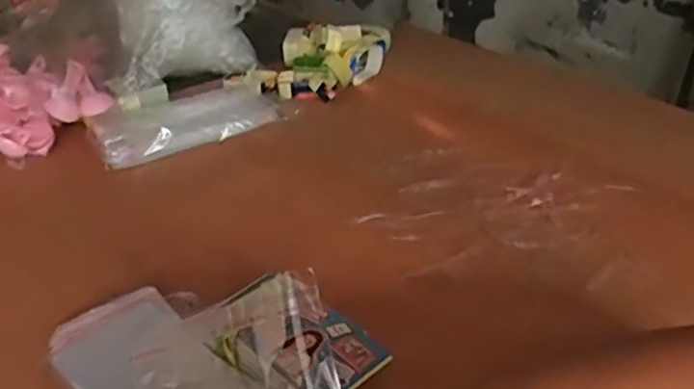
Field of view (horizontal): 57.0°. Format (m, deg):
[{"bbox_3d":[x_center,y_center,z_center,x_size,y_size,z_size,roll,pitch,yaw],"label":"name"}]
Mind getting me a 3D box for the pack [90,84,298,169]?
[{"bbox_3d":[-0.181,-0.095,0.750,0.220,0.021,0.130,-16,33,-22],"label":"pack"}]

